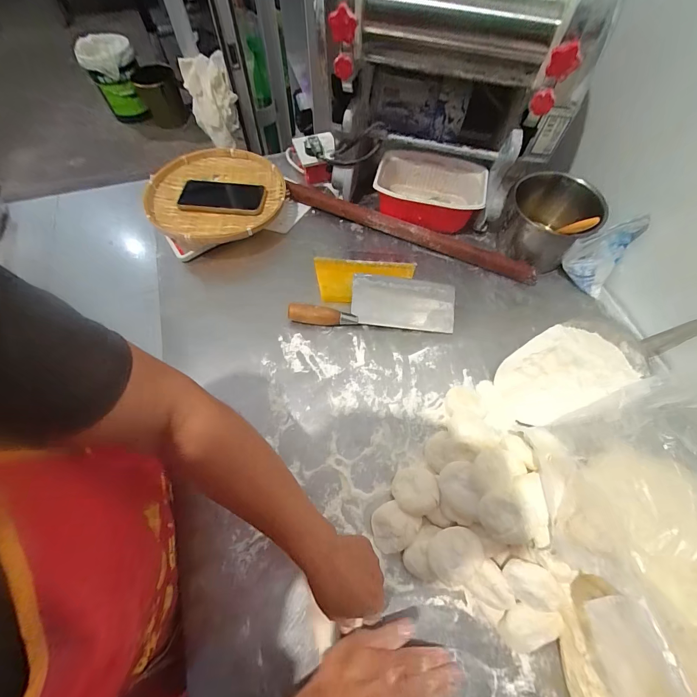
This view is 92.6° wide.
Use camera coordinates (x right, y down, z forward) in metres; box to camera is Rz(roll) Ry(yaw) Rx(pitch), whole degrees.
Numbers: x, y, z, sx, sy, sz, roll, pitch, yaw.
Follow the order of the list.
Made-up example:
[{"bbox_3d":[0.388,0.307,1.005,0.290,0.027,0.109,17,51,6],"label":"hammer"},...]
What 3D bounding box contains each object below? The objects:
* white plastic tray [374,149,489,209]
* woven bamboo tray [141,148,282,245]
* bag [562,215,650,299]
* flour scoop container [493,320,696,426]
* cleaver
[{"bbox_3d":[0.158,-0.303,0.664,0.206,0.099,0.127,14,64,8],"label":"white plastic tray"},{"bbox_3d":[-0.260,-0.298,0.658,0.254,0.039,0.245,-9,63,-3],"label":"woven bamboo tray"},{"bbox_3d":[0.432,-0.159,0.569,0.088,0.129,0.078,-37,68,-16],"label":"bag"},{"bbox_3d":[0.371,0.009,0.504,0.291,0.074,0.115,-23,65,-10],"label":"flour scoop container"},{"bbox_3d":[0.044,-0.082,0.582,0.277,0.035,0.094,2,63,3],"label":"cleaver"}]

